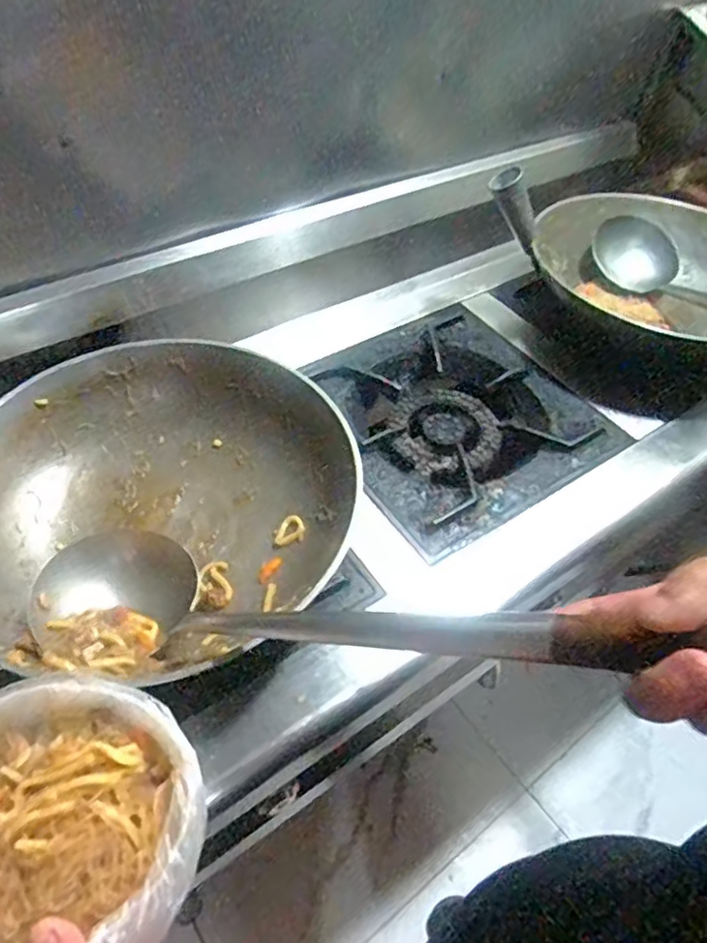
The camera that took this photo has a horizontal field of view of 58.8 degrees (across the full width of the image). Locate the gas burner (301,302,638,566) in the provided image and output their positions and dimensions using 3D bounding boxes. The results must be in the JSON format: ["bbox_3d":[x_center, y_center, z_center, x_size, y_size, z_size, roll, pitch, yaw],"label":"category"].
[{"bbox_3d":[0.108,-0.066,0.711,0.289,0.052,0.290,-26,56,-23],"label":"gas burner"}]

